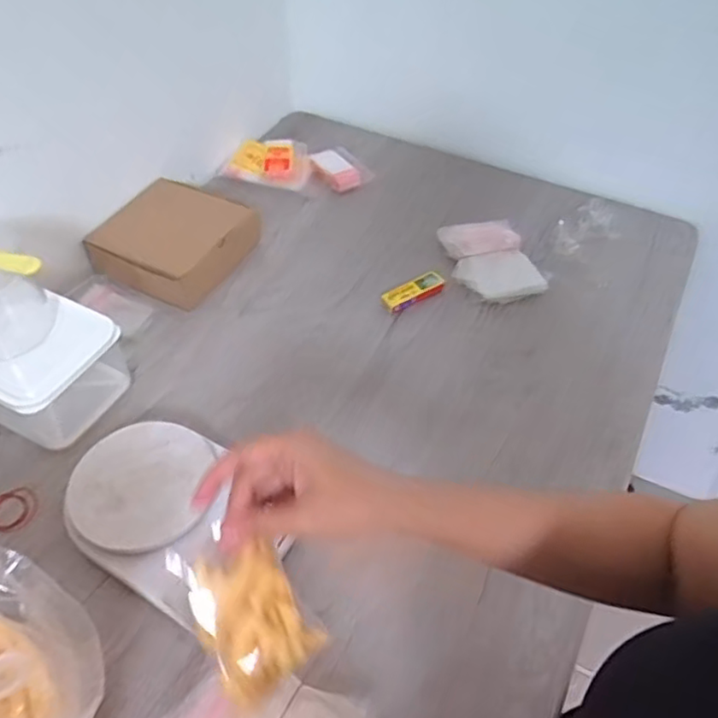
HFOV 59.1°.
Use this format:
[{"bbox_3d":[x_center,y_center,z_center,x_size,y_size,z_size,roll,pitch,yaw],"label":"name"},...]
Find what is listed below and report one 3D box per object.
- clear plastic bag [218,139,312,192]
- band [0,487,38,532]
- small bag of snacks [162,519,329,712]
[{"bbox_3d":[-0.136,-0.305,0.977,0.133,0.035,0.078,13,50,10],"label":"clear plastic bag"},{"bbox_3d":[-0.335,0.145,0.611,0.045,0.004,0.045,0,49,0],"label":"band"},{"bbox_3d":[-0.068,0.147,0.373,0.061,0.103,0.026,-36,13,-20],"label":"small bag of snacks"}]

